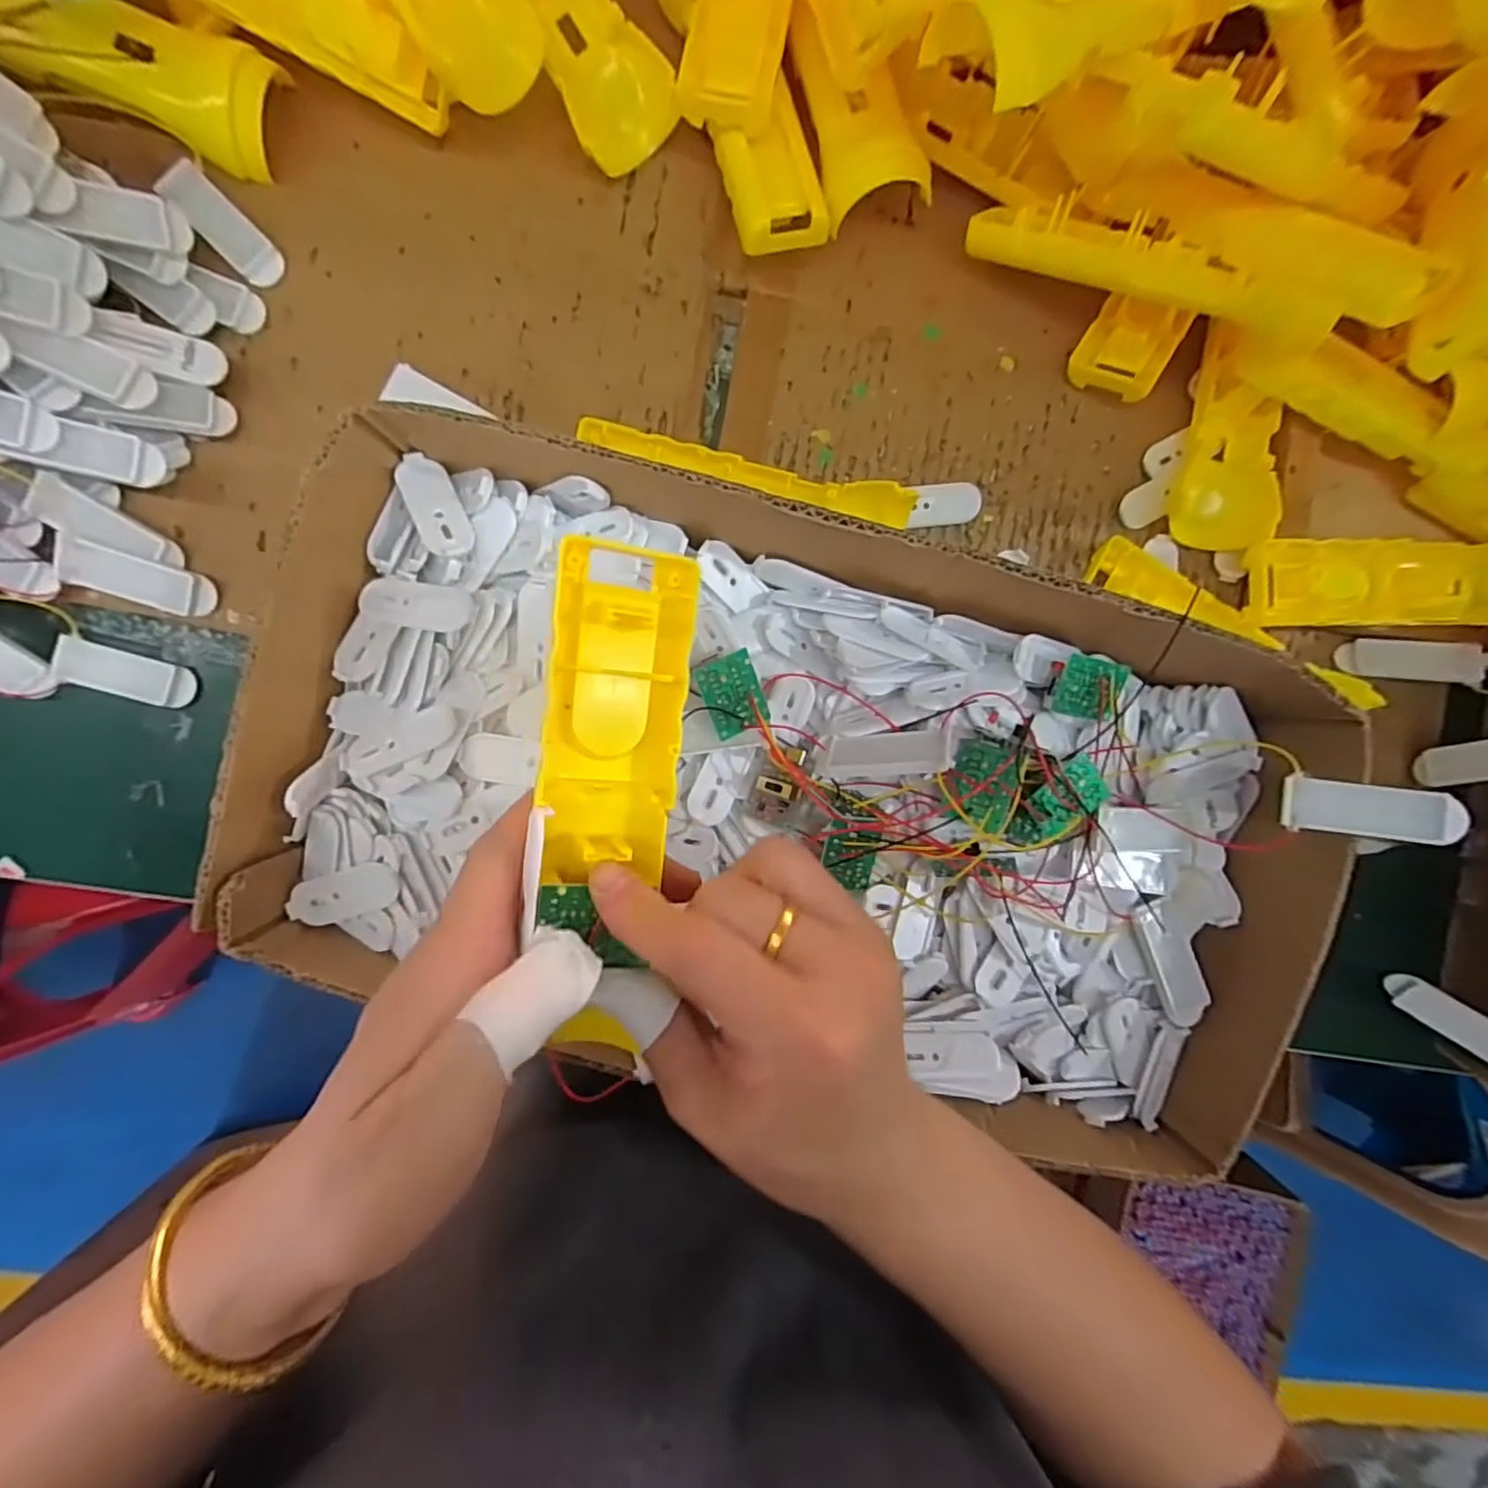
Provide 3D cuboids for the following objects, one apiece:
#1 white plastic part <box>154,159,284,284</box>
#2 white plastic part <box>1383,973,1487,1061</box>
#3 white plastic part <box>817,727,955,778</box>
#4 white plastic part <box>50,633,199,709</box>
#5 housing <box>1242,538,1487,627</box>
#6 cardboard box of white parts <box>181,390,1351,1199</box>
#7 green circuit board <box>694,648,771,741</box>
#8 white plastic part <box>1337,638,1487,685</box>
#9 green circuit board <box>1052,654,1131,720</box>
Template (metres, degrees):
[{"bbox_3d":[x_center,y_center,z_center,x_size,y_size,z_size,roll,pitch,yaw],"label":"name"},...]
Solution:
[{"bbox_3d":[-0.243,-0.242,0.302,0.060,0.008,0.021,45,86,-4],"label":"white plastic part"},{"bbox_3d":[0.361,0.141,0.327,0.060,0.010,0.022,37,130,30],"label":"white plastic part"},{"bbox_3d":[0.062,0.004,0.284,0.055,0.024,0.017,-6,91,23],"label":"white plastic part"},{"bbox_3d":[-0.291,-0.032,0.308,0.062,0.011,0.022,16,88,-6],"label":"white plastic part"},{"bbox_3d":[0.335,-0.081,0.334,0.155,0.028,0.048,-2,90,-6],"label":"housing"},{"bbox_3d":[0.027,0.024,0.286,0.420,0.090,0.234,15,88,-6],"label":"cardboard box of white parts"},{"bbox_3d":[-0.003,-0.022,0.287,0.028,0.007,0.035,-23,114,-9],"label":"green circuit board"},{"bbox_3d":[0.356,-0.045,0.348,0.059,0.013,0.021,6,89,8],"label":"white plastic part"},{"bbox_3d":[0.152,-0.024,0.285,0.032,0.005,0.026,8,106,-14],"label":"green circuit board"}]

